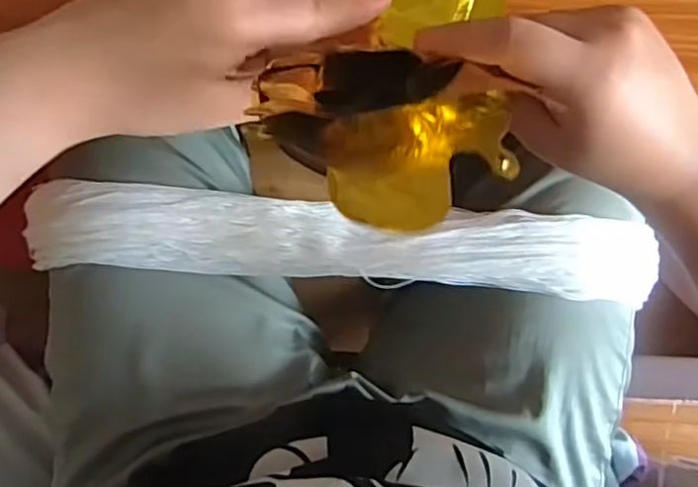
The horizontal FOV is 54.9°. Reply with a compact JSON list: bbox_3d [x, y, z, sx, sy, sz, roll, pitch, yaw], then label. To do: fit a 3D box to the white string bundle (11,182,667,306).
[{"bbox_3d":[0.003,-0.001,0.514,0.480,0.035,0.064,4,85,-4],"label":"white string bundle"}]

